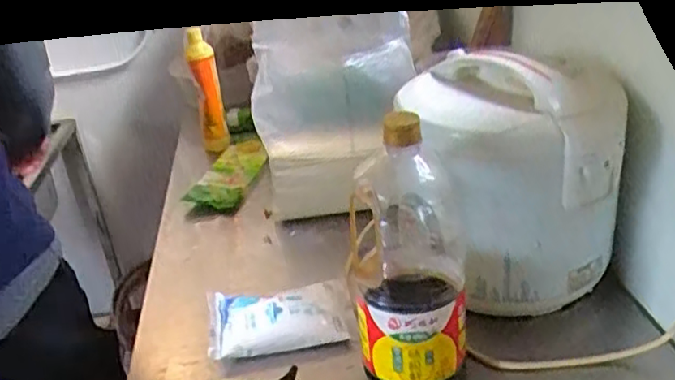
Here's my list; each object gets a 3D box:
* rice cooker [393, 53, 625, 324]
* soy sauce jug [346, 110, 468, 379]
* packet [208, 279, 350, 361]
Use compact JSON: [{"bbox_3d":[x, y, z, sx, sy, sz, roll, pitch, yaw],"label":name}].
[{"bbox_3d":[0.199,0.004,0.764,0.231,0.271,0.214,-5,28,4],"label":"rice cooker"},{"bbox_3d":[0.067,0.071,0.644,0.116,0.289,0.109,4,30,20],"label":"soy sauce jug"},{"bbox_3d":[-0.072,0.151,0.789,0.167,0.033,0.116,-10,28,-6],"label":"packet"}]

